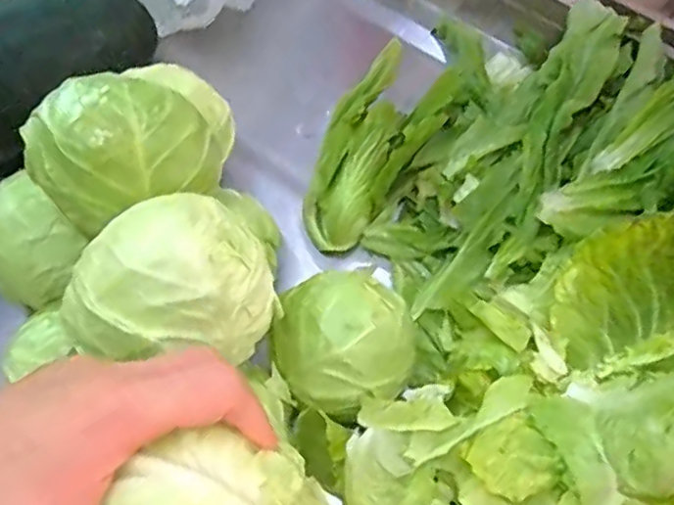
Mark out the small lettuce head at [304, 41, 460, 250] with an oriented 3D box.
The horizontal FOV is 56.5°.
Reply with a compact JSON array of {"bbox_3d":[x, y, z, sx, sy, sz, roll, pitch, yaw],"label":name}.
[{"bbox_3d":[0.037,-0.121,0.706,0.102,0.061,0.245,30,83,11],"label":"small lettuce head"}]

